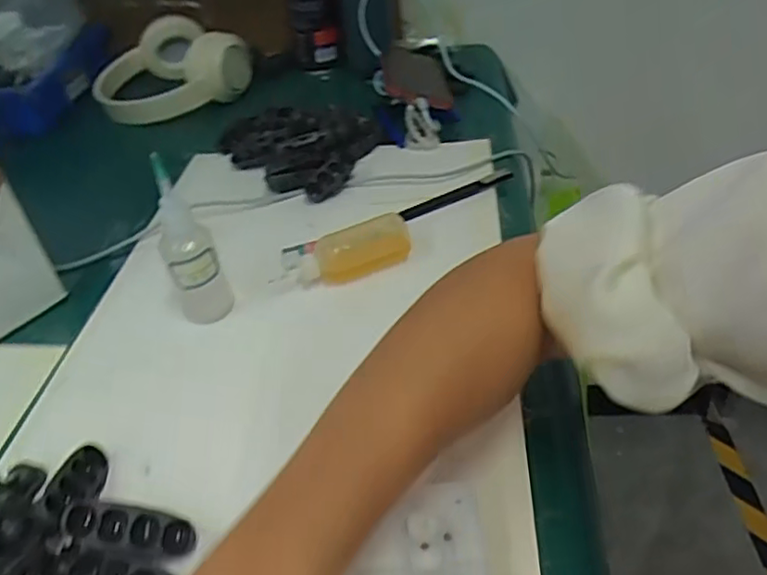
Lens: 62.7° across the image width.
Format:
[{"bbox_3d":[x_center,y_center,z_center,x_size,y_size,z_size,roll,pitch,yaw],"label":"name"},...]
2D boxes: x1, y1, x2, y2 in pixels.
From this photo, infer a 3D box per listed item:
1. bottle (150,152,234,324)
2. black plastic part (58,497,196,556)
[{"bbox_3d":[-0.136,-0.029,0.440,0.035,0.125,0.027,-20,41,-17],"label":"bottle"},{"bbox_3d":[-0.130,0.123,0.322,0.064,0.017,0.019,14,39,-6],"label":"black plastic part"}]

